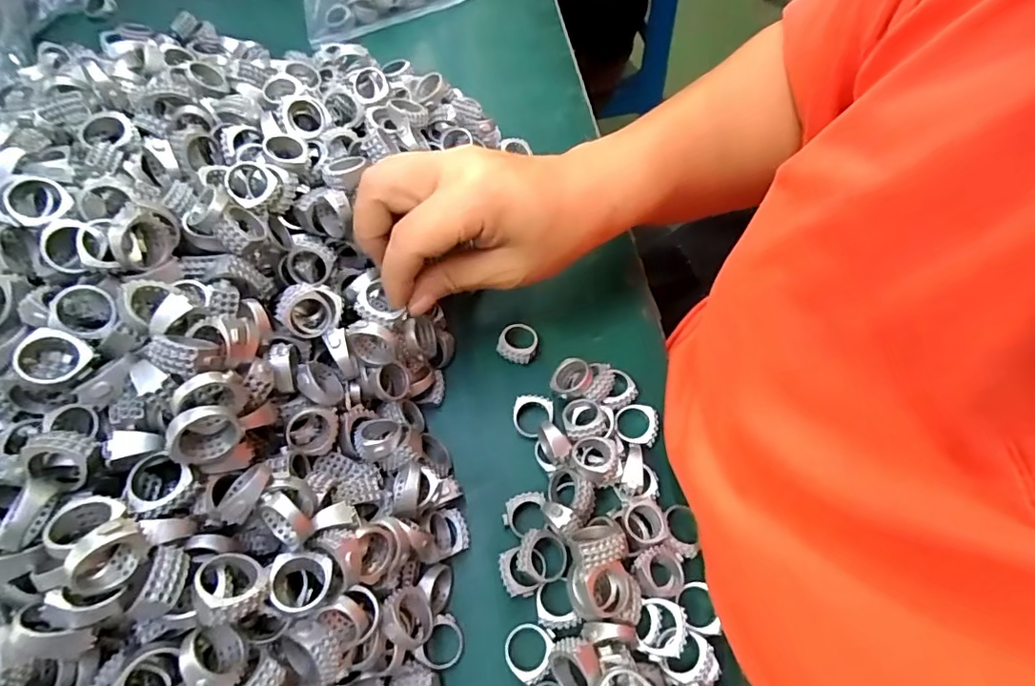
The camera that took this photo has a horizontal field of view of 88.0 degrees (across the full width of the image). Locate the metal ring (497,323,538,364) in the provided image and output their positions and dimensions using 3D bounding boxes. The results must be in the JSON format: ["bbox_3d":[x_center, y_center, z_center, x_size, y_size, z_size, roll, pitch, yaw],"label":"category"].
[{"bbox_3d":[0.000,0.001,0.322,0.023,0.011,0.024,1,64,-2],"label":"metal ring"}]

